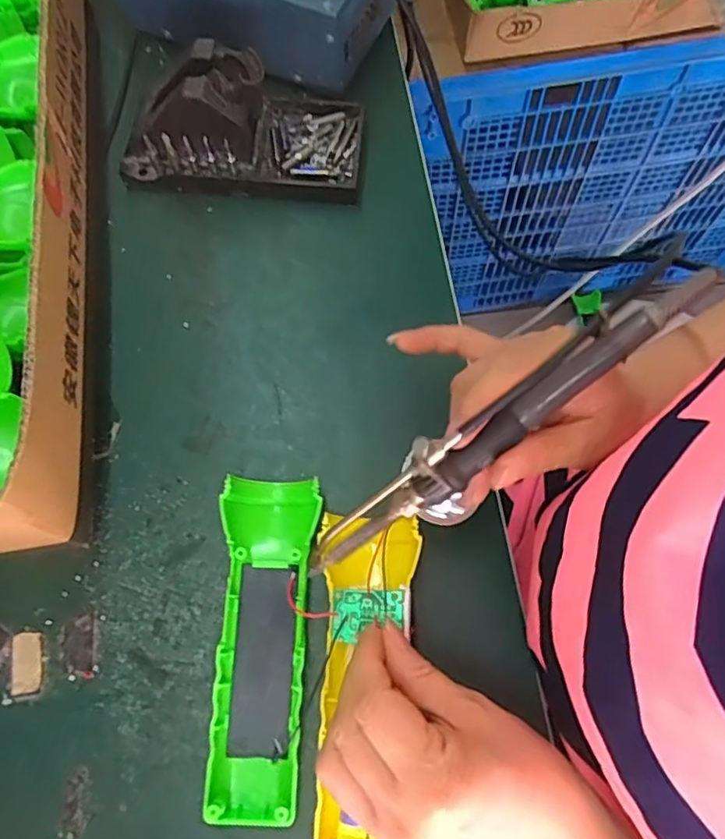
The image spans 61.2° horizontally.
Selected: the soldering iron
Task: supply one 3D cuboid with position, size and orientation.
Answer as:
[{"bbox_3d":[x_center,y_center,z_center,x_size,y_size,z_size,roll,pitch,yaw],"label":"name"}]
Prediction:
[{"bbox_3d":[0.053,0.003,0.255,0.202,0.027,0.022,-40,72,14],"label":"soldering iron"}]

